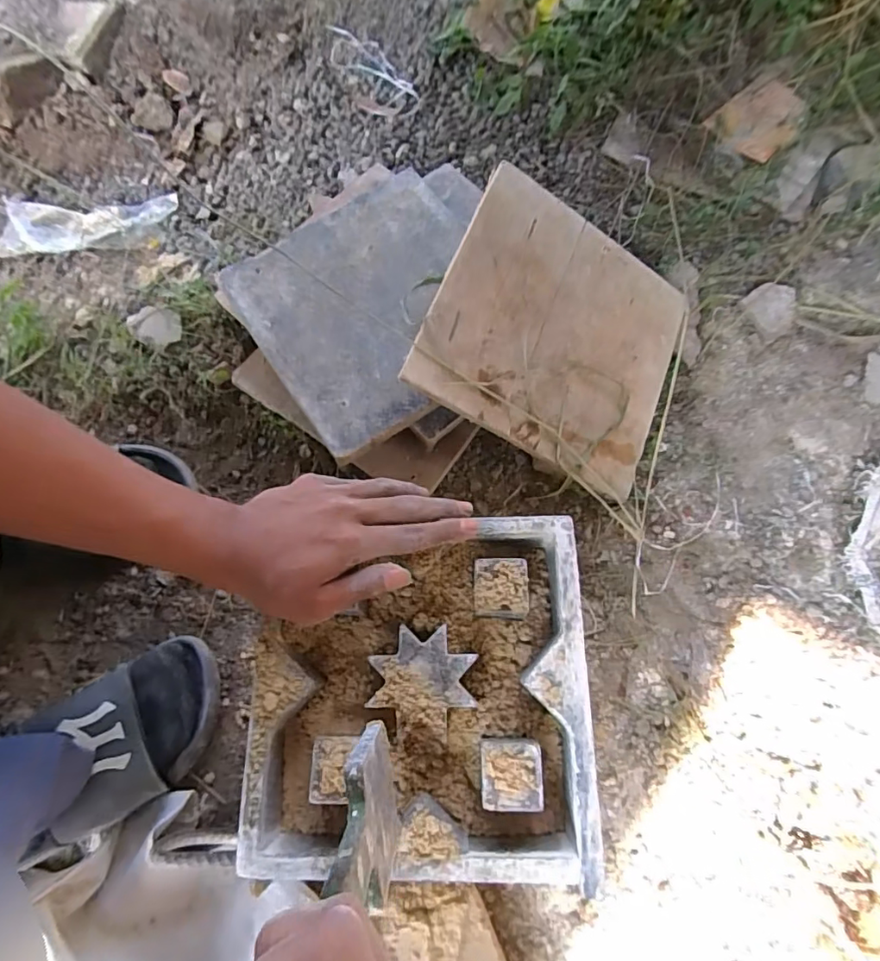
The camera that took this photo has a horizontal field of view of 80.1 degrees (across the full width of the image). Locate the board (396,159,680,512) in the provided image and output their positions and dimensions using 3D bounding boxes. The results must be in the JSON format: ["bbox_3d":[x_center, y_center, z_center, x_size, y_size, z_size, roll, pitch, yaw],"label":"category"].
[{"bbox_3d":[0.120,-0.140,0.507,0.249,0.010,0.240,27,77,-18],"label":"board"}]

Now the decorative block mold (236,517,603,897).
[{"bbox_3d":[-0.013,0.145,0.373,0.221,0.049,0.219,-1,71,2],"label":"decorative block mold"}]

